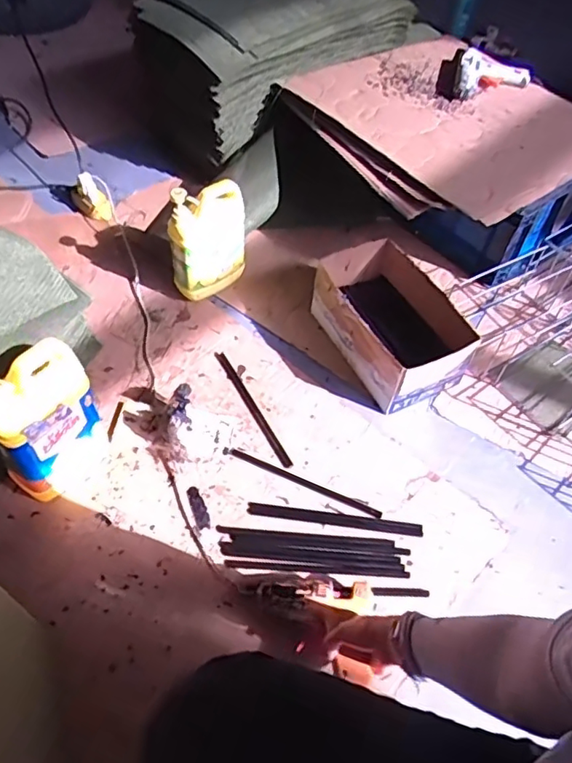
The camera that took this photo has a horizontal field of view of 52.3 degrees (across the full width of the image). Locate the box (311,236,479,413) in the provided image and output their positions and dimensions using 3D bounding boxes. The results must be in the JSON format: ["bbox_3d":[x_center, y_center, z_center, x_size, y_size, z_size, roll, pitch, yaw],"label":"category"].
[{"bbox_3d":[0.190,-0.116,1.104,0.195,0.158,0.296,-24,59,-21],"label":"box"}]

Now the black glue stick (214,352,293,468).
[{"bbox_3d":[-0.061,0.046,1.052,0.018,0.011,0.268,-23,59,-21],"label":"black glue stick"}]

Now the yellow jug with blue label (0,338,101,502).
[{"bbox_3d":[-0.346,0.055,0.842,0.080,0.267,0.150,29,58,16],"label":"yellow jug with blue label"}]

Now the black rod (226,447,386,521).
[{"bbox_3d":[0.030,0.167,0.966,0.267,0.010,0.014,22,55,11],"label":"black rod"}]

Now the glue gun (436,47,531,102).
[{"bbox_3d":[0.459,-0.704,1.342,0.203,0.069,0.201,16,54,6],"label":"glue gun"}]

